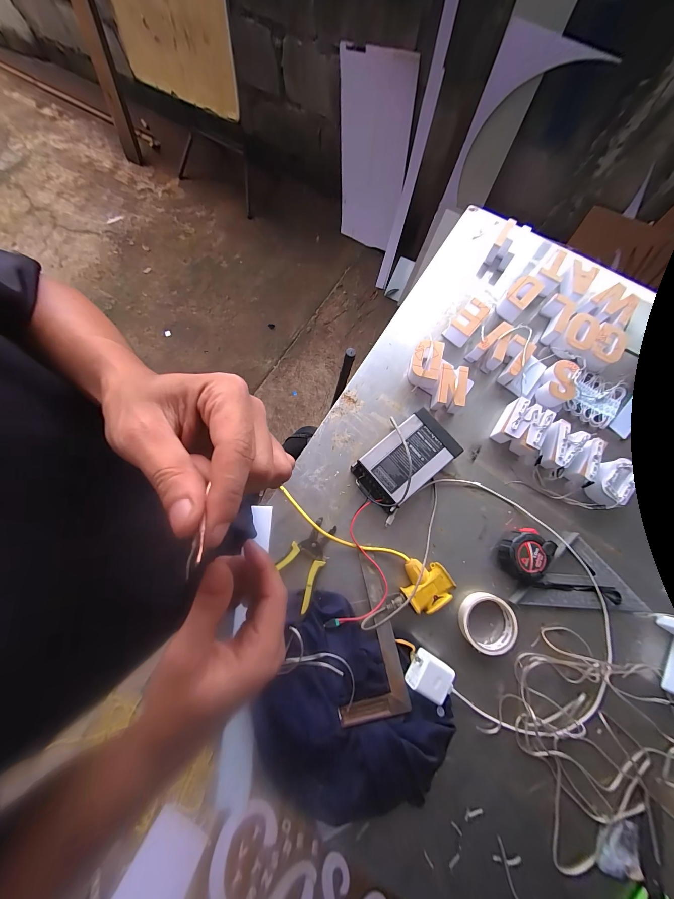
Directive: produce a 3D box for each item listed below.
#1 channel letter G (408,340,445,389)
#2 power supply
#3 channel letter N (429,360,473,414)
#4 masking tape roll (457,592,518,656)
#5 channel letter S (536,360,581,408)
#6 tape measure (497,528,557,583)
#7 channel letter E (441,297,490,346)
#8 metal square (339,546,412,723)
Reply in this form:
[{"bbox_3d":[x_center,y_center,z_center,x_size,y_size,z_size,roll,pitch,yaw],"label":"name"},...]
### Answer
[{"bbox_3d":[0.176,-0.172,0.603,0.058,0.039,0.092,14,79,1],"label":"channel letter G"},{"bbox_3d":[0.124,0.020,0.559,0.185,0.049,0.115,-37,82,-8],"label":"power supply"},{"bbox_3d":[0.226,-0.124,0.593,0.067,0.039,0.089,12,79,1],"label":"channel letter N"},{"bbox_3d":[0.260,0.298,0.517,0.089,0.021,0.089,0,79,-1],"label":"masking tape roll"},{"bbox_3d":[0.439,-0.131,0.600,0.057,0.034,0.094,23,79,3],"label":"channel letter S"},{"bbox_3d":[0.334,0.186,0.535,0.086,0.039,0.082,0,79,-1],"label":"tape measure"},{"bbox_3d":[0.273,-0.270,0.629,0.054,0.045,0.097,41,81,6],"label":"channel letter E"},{"bbox_3d":[0.041,0.303,0.498,0.112,0.039,0.237,-11,79,-4],"label":"metal square"}]

